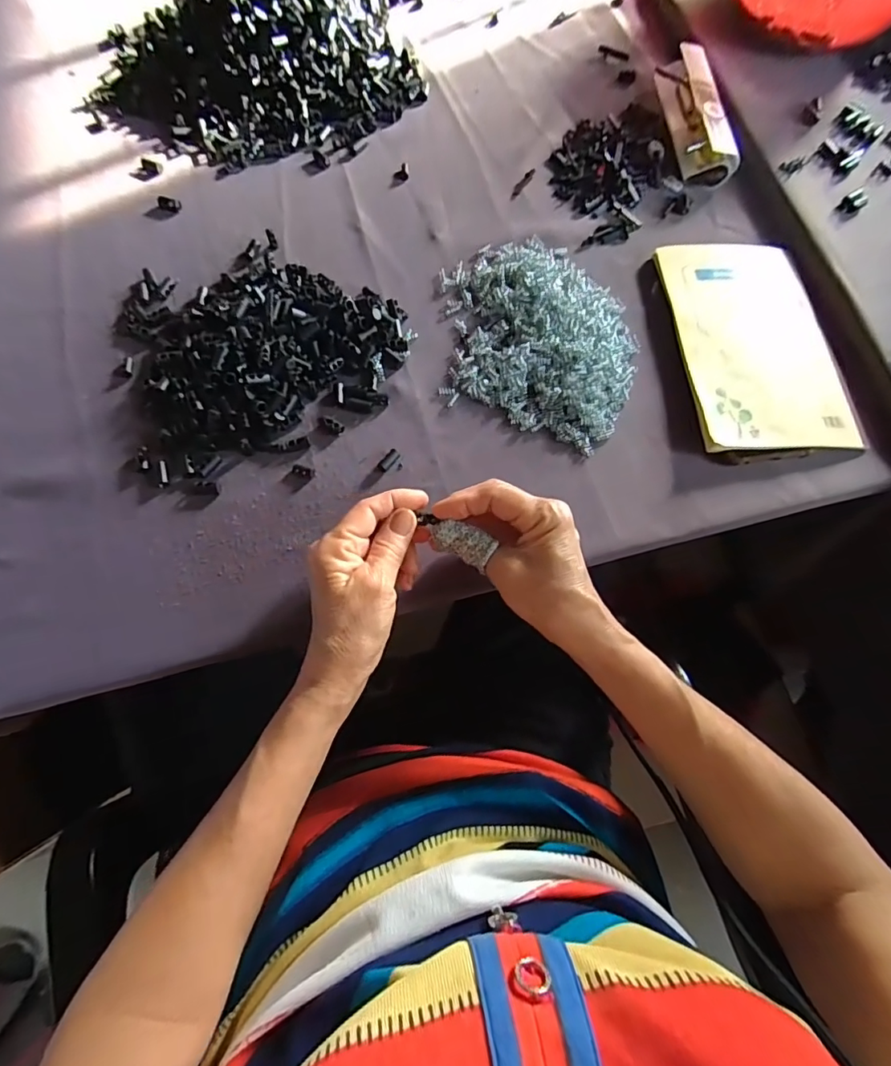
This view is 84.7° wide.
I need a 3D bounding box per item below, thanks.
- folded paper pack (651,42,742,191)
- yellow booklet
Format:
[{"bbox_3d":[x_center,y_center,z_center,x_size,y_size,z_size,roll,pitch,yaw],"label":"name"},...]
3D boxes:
[{"bbox_3d":[0.251,-0.416,0.488,0.044,0.031,0.153,-3,72,-3],"label":"folded paper pack"},{"bbox_3d":[0.265,-0.163,0.415,0.136,0.012,0.207,-4,72,-4],"label":"yellow booklet"}]

